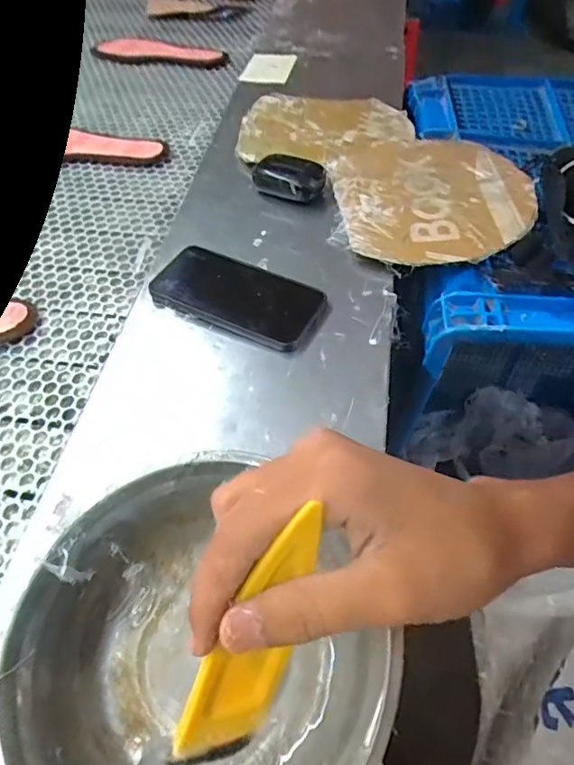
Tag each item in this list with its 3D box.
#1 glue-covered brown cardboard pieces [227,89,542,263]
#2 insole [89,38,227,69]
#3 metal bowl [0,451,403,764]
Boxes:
[{"bbox_3d":[0.100,-0.256,0.608,0.210,0.016,0.385,-31,55,-18],"label":"glue-covered brown cardboard pieces"},{"bbox_3d":[-0.219,-0.566,0.905,0.265,0.008,0.087,16,55,16],"label":"insole"},{"bbox_3d":[-0.046,0.154,0.298,0.179,0.078,0.194,-2,52,3],"label":"metal bowl"}]

